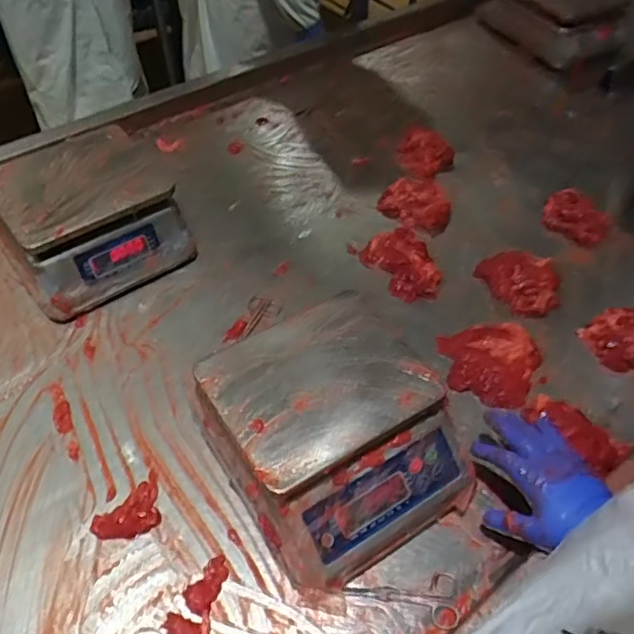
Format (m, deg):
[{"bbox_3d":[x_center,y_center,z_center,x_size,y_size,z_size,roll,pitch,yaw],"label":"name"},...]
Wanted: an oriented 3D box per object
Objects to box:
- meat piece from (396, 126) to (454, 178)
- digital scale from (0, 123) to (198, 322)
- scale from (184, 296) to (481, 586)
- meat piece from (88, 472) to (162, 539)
[{"bbox_3d":[0.185,-0.287,1.058,0.086,0.036,0.093,1,50,-1],"label":"meat piece"},{"bbox_3d":[-0.335,-0.150,0.899,0.225,0.136,0.221,-31,60,-26],"label":"digital scale"},{"bbox_3d":[0.019,0.123,0.684,0.233,0.101,0.266,-27,56,-22],"label":"scale"},{"bbox_3d":[-0.207,0.221,0.691,0.054,0.017,0.088,37,58,26],"label":"meat piece"}]

